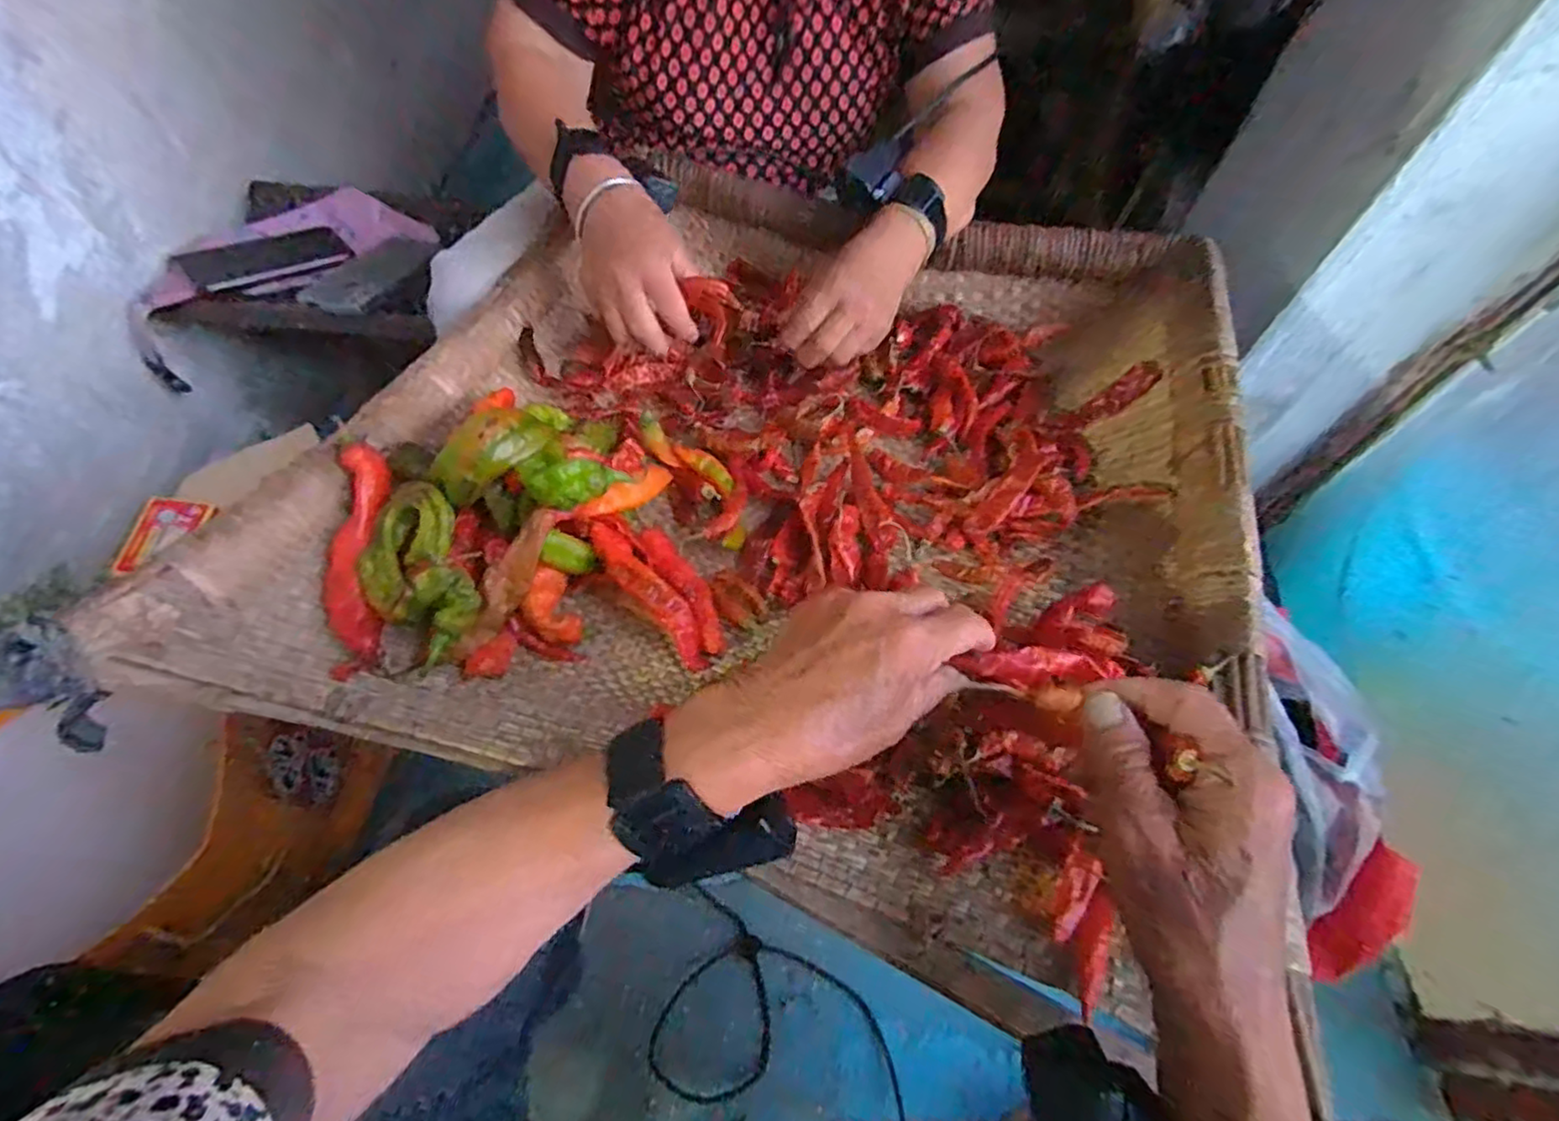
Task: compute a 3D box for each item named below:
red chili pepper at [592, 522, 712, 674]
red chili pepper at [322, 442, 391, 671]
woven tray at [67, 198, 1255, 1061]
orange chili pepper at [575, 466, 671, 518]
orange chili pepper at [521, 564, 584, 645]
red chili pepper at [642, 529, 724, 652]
[{"bbox_3d":[-0.089,0.023,0.453,0.026,0.021,0.122,-38,80,-21],"label":"red chili pepper"},{"bbox_3d":[-0.282,-0.004,0.437,0.044,0.017,0.148,-4,77,-3],"label":"red chili pepper"},{"bbox_3d":[0.008,-0.090,0.499,0.599,0.131,0.603,16,60,9],"label":"woven tray"},{"bbox_3d":[-0.114,-0.050,0.488,0.013,0.024,0.086,39,46,21],"label":"orange chili pepper"},{"bbox_3d":[-0.153,0.030,0.453,0.035,0.023,0.050,2,59,1],"label":"orange chili pepper"},{"bbox_3d":[-0.068,0.018,0.473,0.023,0.020,0.113,-29,63,-17],"label":"red chili pepper"}]

